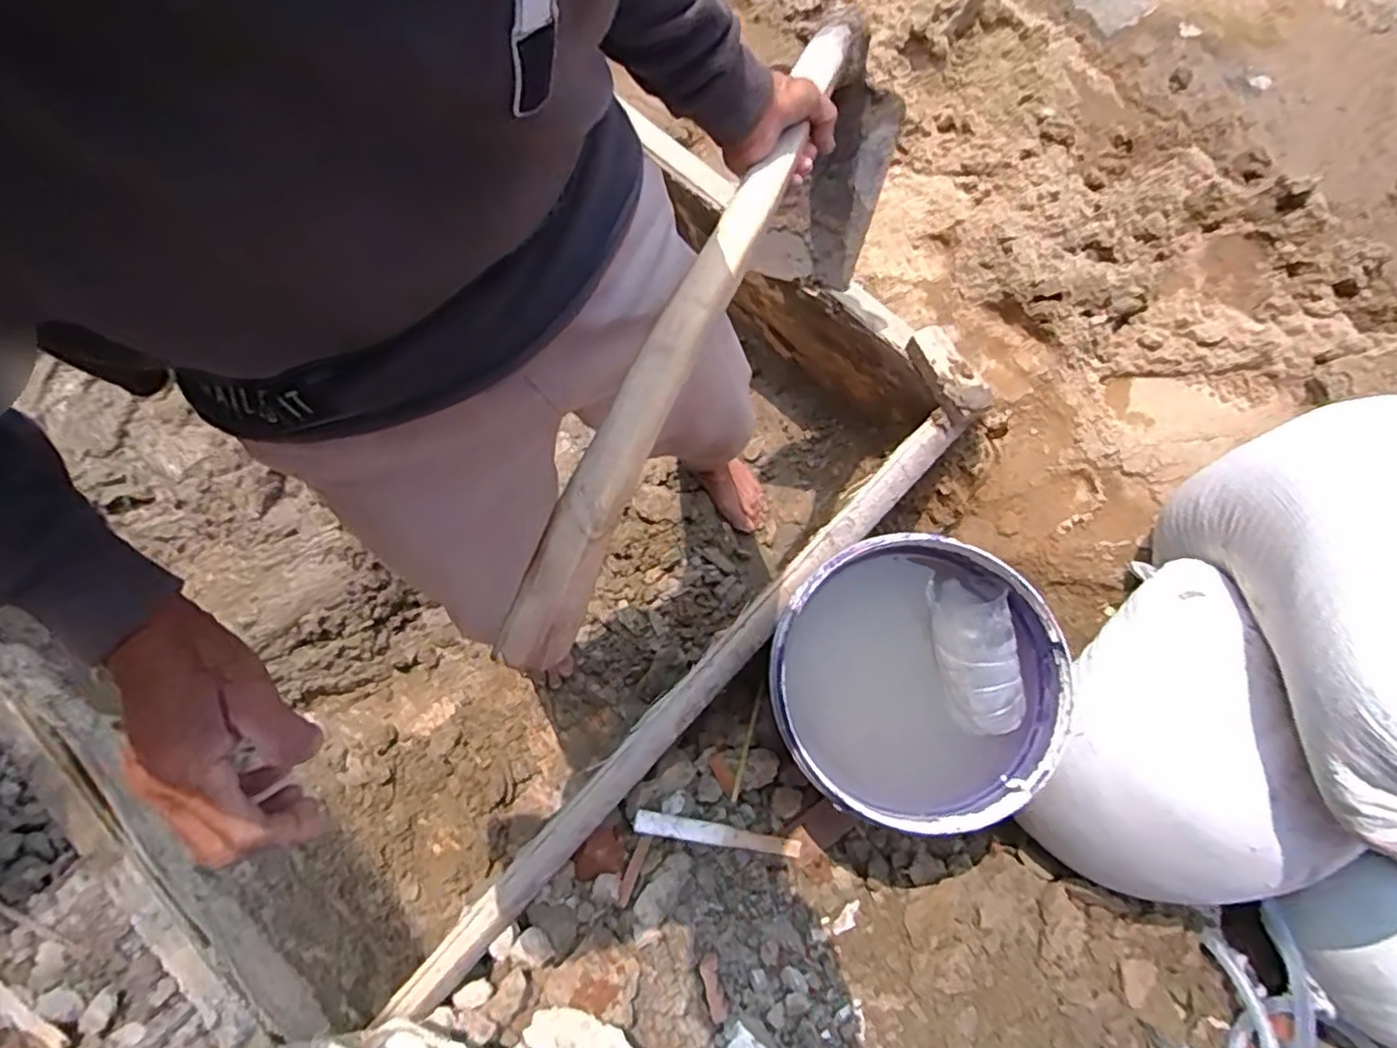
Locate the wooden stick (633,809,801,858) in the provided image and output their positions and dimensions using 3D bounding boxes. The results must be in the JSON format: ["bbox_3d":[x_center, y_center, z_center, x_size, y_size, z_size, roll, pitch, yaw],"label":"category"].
[{"bbox_3d":[0.027,0.417,0.893,0.232,0.020,0.025,16,78,-13],"label":"wooden stick"}]

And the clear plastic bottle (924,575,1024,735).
[{"bbox_3d":[0.313,0.147,0.743,0.081,0.069,0.177,-17,92,-3],"label":"clear plastic bottle"}]

